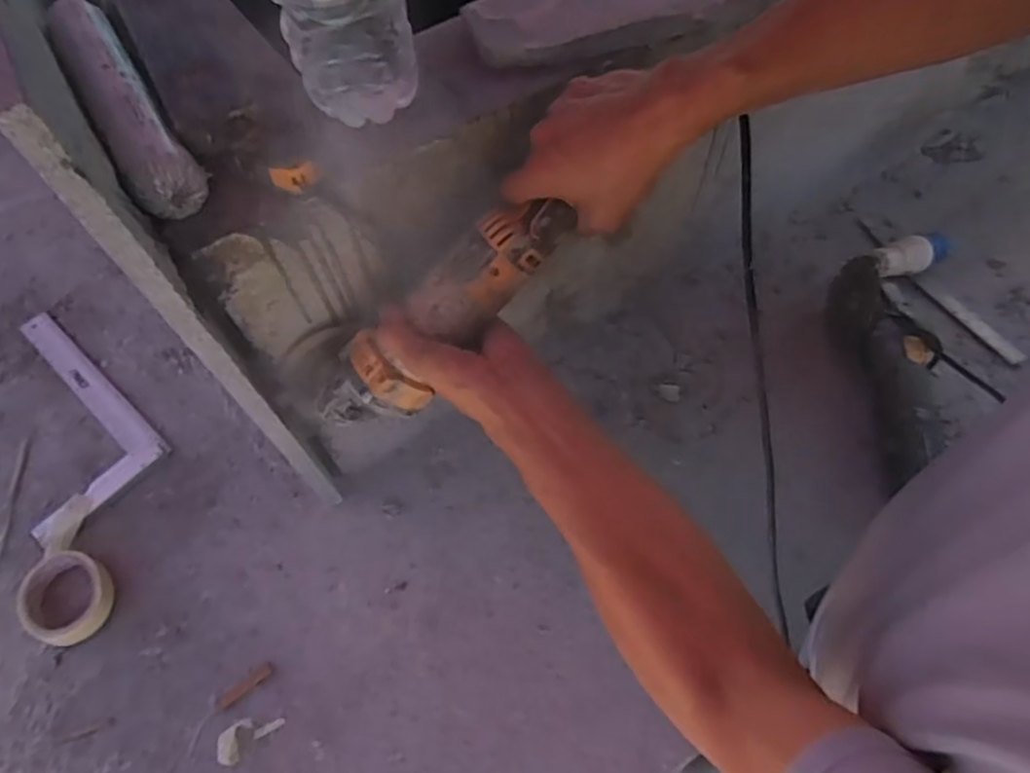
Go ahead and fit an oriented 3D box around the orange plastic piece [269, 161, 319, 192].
[{"bbox_3d":[-0.155,-0.148,0.450,0.032,0.020,0.006,-12,42,-1],"label":"orange plastic piece"}]

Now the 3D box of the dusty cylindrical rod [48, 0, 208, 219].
[{"bbox_3d":[-0.312,-0.226,0.496,0.049,0.043,0.263,-32,60,-15],"label":"dusty cylindrical rod"}]

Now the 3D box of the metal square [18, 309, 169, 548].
[{"bbox_3d":[-0.611,0.034,0.834,0.361,0.016,0.165,38,68,25],"label":"metal square"}]

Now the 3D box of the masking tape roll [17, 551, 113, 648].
[{"bbox_3d":[-0.482,0.228,0.684,0.095,0.031,0.089,-2,57,3],"label":"masking tape roll"}]

